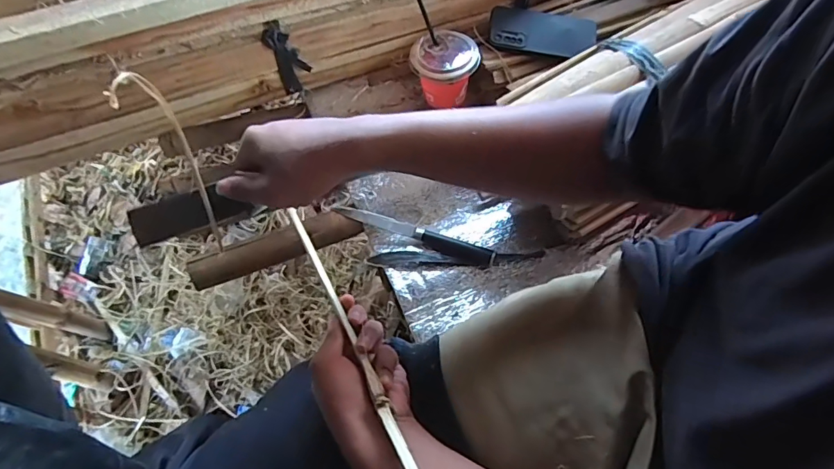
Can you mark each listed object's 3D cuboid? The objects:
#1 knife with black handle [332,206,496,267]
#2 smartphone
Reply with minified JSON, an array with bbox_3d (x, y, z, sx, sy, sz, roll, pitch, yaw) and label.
[{"bbox_3d":[-0.003,-0.005,0.636,0.221,0.021,0.026,21,62,8],"label":"knife with black handle"},{"bbox_3d":[0.189,-0.305,0.714,0.162,0.015,0.073,7,82,-4],"label":"smartphone"}]

